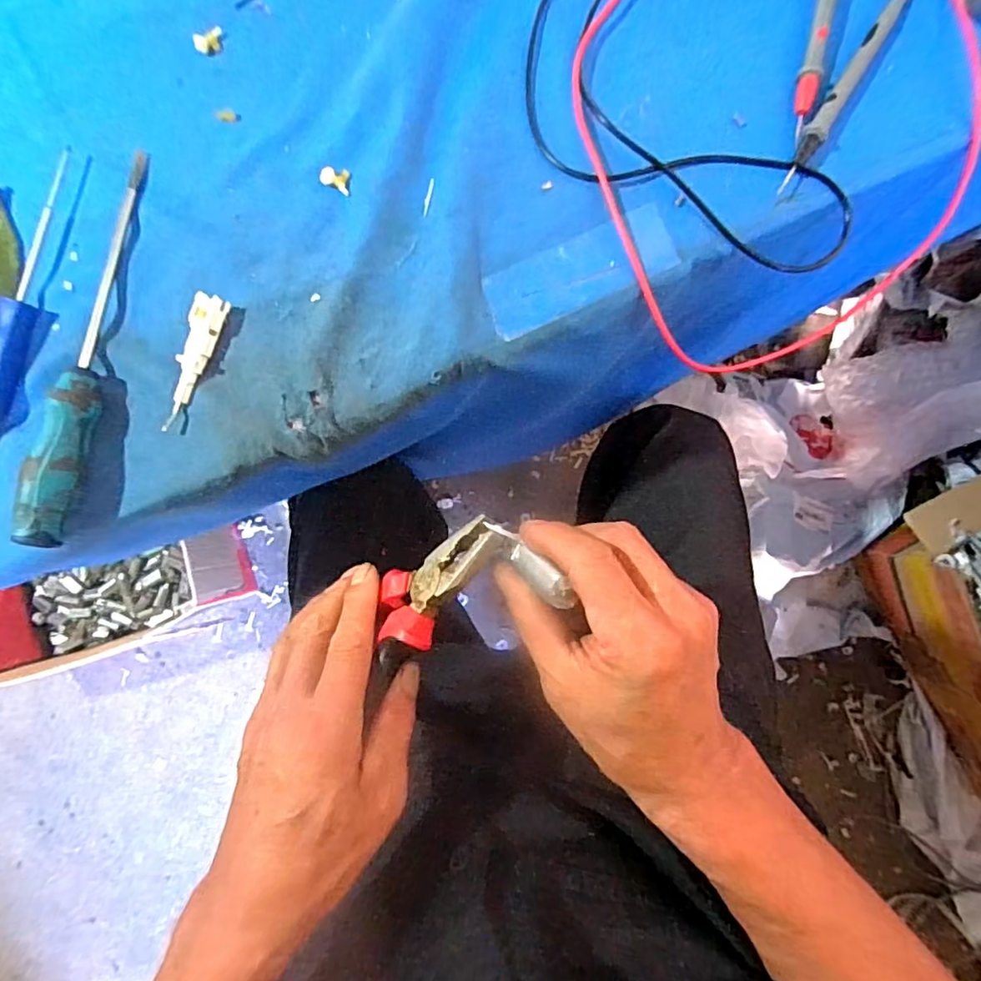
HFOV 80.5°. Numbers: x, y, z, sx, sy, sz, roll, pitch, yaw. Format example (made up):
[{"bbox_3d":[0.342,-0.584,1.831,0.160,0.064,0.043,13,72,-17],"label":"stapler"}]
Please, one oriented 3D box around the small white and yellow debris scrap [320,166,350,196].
[{"bbox_3d":[-0.097,-0.193,0.360,0.018,0.004,0.016,10,89,5],"label":"small white and yellow debris scrap"}]

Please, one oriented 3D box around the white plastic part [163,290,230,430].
[{"bbox_3d":[-0.184,-0.079,0.357,0.017,0.015,0.083,22,90,5],"label":"white plastic part"}]

